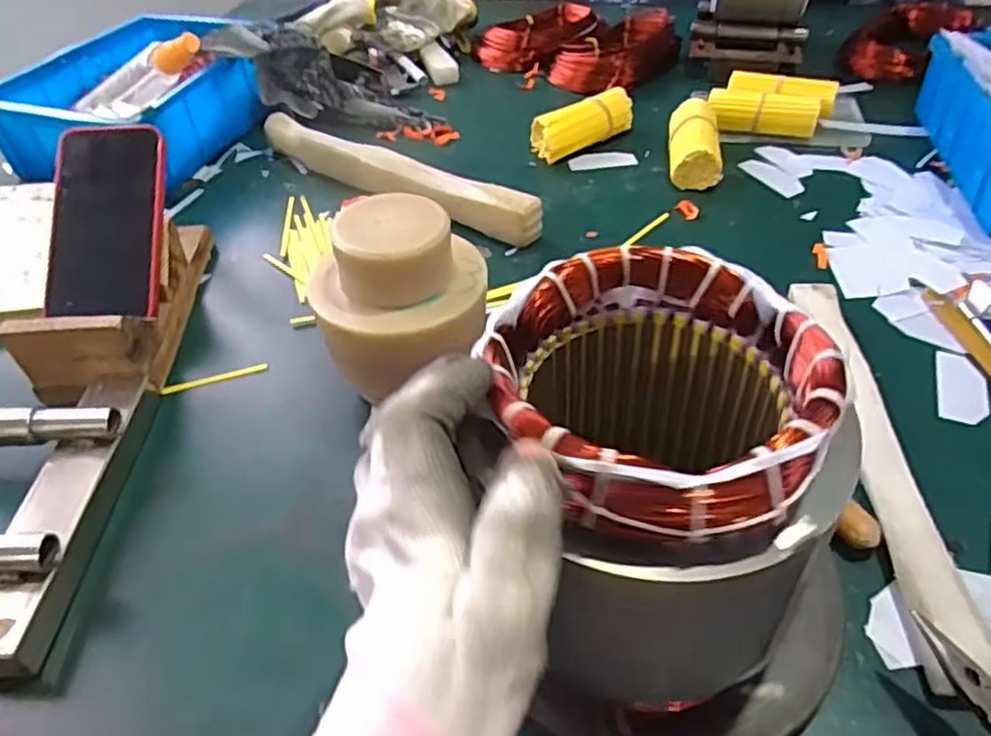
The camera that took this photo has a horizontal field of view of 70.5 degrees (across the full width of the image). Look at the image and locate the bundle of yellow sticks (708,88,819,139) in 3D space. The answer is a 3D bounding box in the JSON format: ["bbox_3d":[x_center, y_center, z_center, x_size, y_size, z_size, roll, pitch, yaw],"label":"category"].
[{"bbox_3d":[0.277,-0.265,0.728,0.108,0.033,0.034,11,46,15],"label":"bundle of yellow sticks"}]

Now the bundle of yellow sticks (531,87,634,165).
[{"bbox_3d":[0.096,-0.252,0.740,0.124,0.045,0.044,-23,47,-19],"label":"bundle of yellow sticks"}]

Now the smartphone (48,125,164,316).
[{"bbox_3d":[-0.298,-0.112,0.534,0.080,0.016,0.146,-2,87,1],"label":"smartphone"}]

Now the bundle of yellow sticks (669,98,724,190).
[{"bbox_3d":[0.200,-0.226,0.703,0.050,0.044,0.124,6,45,10],"label":"bundle of yellow sticks"}]

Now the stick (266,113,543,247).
[{"bbox_3d":[-0.099,-0.184,0.681,0.340,0.043,0.043,26,51,27],"label":"stick"}]

